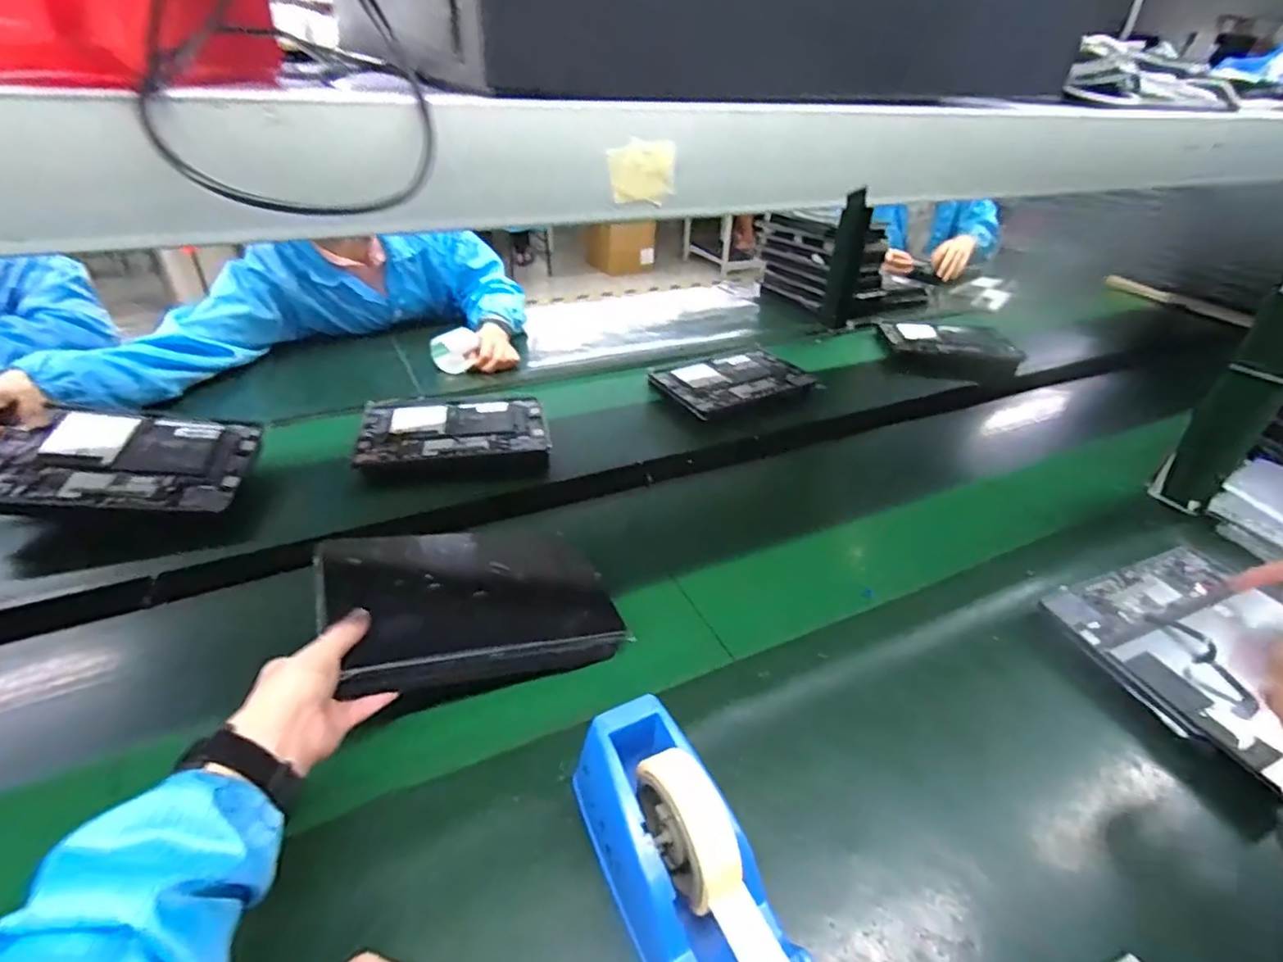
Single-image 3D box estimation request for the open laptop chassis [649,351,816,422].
[{"bbox_3d":[0.162,-0.176,1.065,0.266,0.020,0.165,-17,40,-27],"label":"open laptop chassis"}]

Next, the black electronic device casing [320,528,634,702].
[{"bbox_3d":[-0.155,0.108,0.574,0.250,0.029,0.166,1,34,-31],"label":"black electronic device casing"}]

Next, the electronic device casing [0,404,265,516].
[{"bbox_3d":[-0.614,-0.025,0.734,0.251,0.027,0.159,5,48,-15],"label":"electronic device casing"}]

